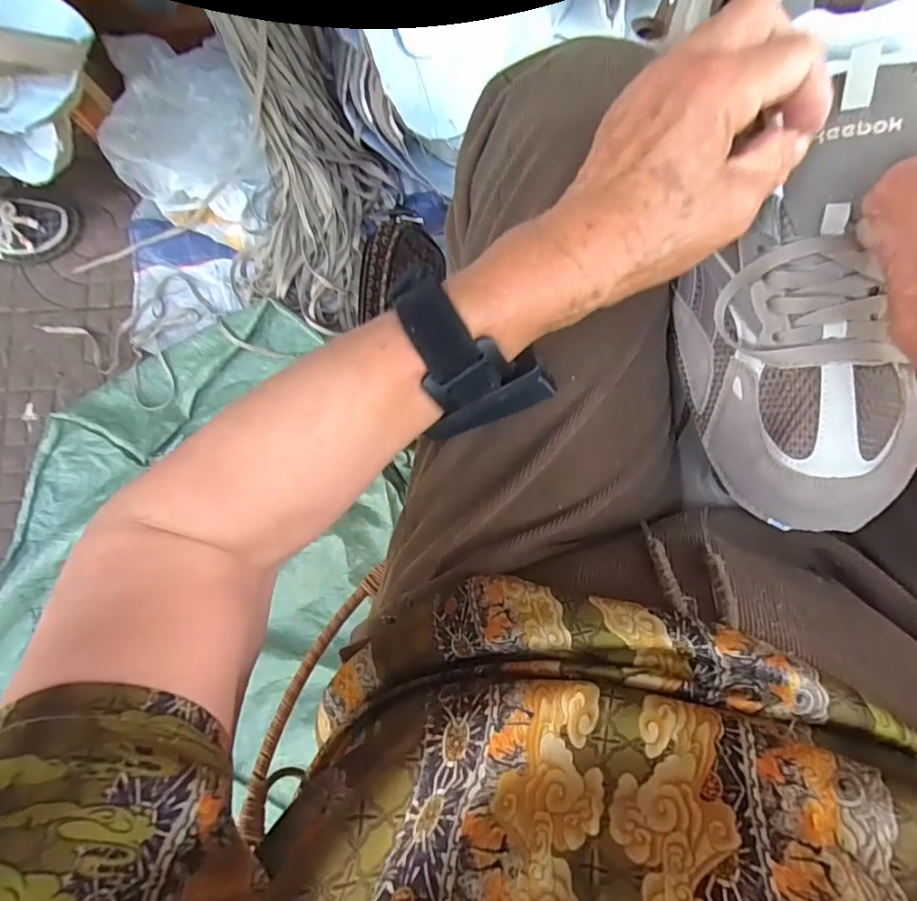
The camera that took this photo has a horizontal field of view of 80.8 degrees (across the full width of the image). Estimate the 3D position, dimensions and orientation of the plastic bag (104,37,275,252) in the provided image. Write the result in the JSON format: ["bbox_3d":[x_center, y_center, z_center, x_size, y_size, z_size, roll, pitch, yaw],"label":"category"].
[{"bbox_3d":[-0.369,-0.424,0.743,0.250,0.163,0.194,24,87,9],"label":"plastic bag"}]

